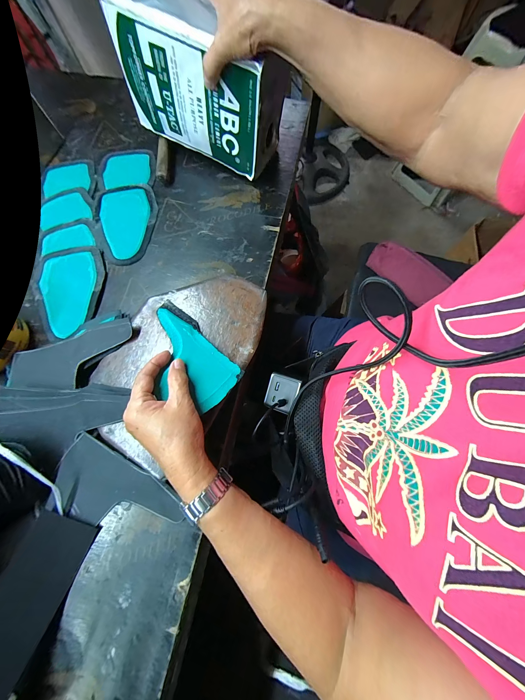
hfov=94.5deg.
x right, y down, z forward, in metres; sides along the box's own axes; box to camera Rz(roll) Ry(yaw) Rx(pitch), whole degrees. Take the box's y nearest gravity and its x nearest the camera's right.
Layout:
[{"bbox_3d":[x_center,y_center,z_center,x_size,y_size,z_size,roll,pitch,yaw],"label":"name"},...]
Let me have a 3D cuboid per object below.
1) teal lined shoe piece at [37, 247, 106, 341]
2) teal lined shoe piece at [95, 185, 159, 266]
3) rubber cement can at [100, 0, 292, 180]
[{"bbox_3d":[-0.296,-0.092,0.369,0.097,0.005,0.148,-11,73,-2],"label":"teal lined shoe piece"},{"bbox_3d":[-0.228,-0.220,0.413,0.100,0.007,0.156,-20,74,-4],"label":"teal lined shoe piece"},{"bbox_3d":[-0.088,-0.407,0.370,0.228,0.166,0.098,25,75,9],"label":"rubber cement can"}]

